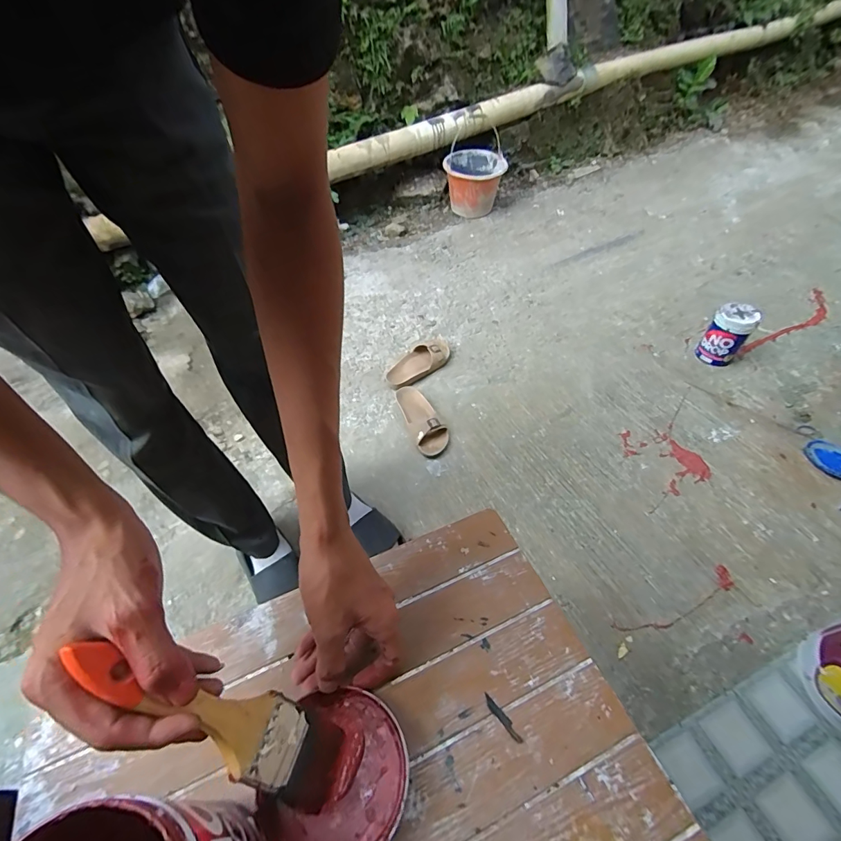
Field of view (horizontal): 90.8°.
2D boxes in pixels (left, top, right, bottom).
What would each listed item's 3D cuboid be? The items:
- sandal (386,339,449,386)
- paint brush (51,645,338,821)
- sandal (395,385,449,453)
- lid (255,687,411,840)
[{"bbox_3d":[-0.005,-0.186,1.280,0.251,0.048,0.118,-38,58,-24],"label":"sandal"},{"bbox_3d":[-0.121,0.185,0.261,0.008,0.193,0.048,-23,27,35],"label":"paint brush"},{"bbox_3d":[0.002,-0.013,1.133,0.094,0.047,0.245,-18,52,-11],"label":"sandal"},{"bbox_3d":[-0.060,0.267,0.308,0.097,0.017,0.107,15,53,14],"label":"lid"}]

